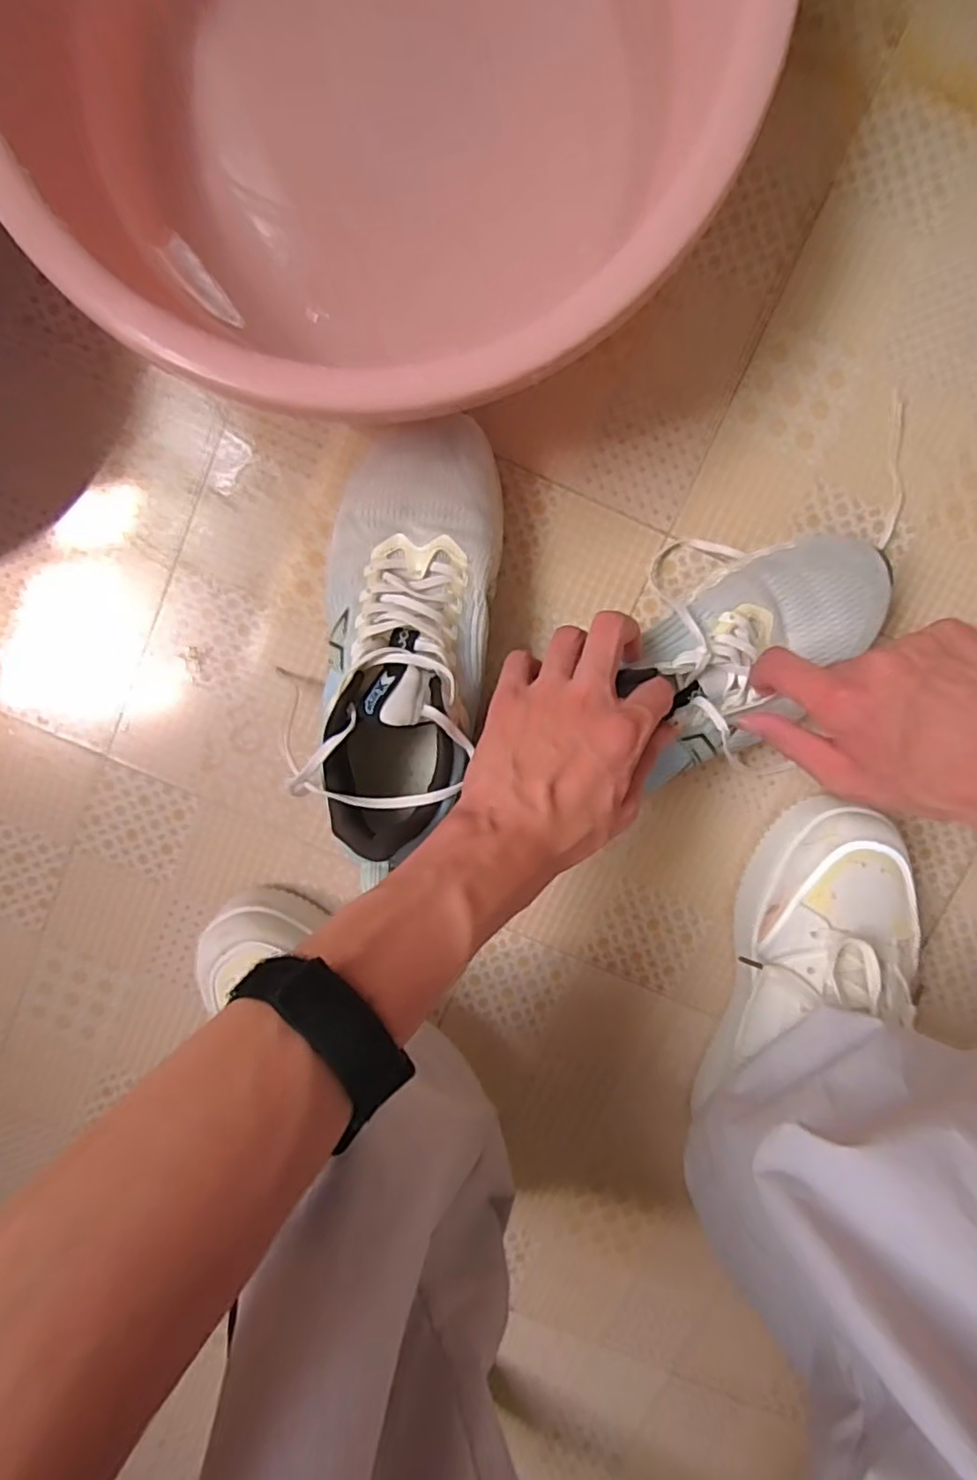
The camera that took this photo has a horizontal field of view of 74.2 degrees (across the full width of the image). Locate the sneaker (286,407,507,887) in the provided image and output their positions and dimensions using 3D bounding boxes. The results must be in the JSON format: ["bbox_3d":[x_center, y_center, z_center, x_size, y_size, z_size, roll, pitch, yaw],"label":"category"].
[{"bbox_3d":[-0.049,-0.062,0.392,0.103,0.103,0.254,7,99,0],"label":"sneaker"}]

